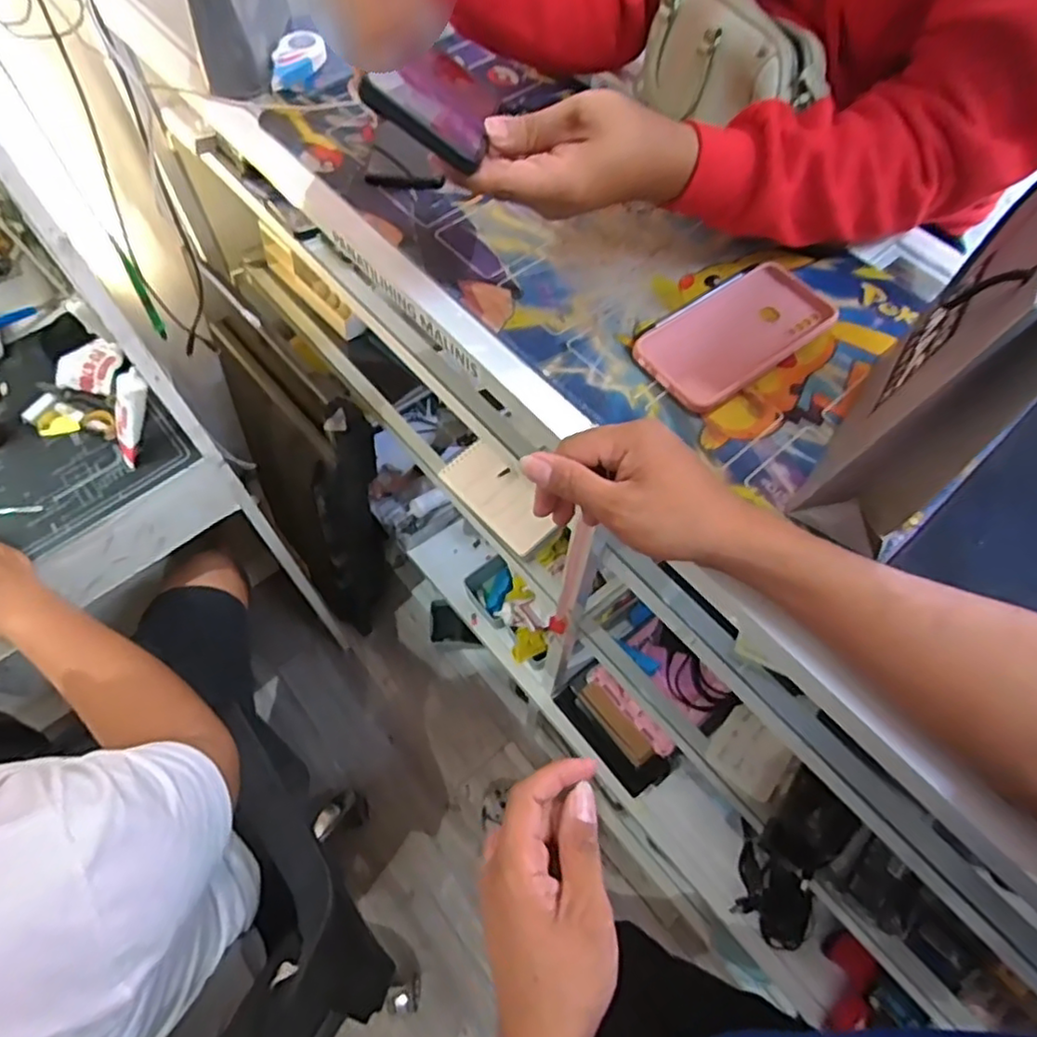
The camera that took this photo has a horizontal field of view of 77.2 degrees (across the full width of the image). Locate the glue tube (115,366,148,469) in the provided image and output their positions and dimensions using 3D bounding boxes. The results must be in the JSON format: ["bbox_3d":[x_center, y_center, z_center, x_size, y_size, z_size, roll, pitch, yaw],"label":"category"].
[{"bbox_3d":[-0.450,-0.118,0.752,0.026,0.133,0.025,41,37,18],"label":"glue tube"}]

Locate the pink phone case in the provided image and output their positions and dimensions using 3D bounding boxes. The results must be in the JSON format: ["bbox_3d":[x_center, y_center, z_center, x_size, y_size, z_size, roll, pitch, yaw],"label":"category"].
[{"bbox_3d":[0.173,-0.150,0.520,0.161,0.010,0.084,-34,68,-17],"label":"pink phone case"}]

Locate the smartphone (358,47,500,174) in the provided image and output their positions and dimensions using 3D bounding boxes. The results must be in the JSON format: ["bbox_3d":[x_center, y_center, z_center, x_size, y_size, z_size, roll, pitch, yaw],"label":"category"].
[{"bbox_3d":[-0.042,-0.280,0.434,0.073,0.016,0.162,31,41,-13],"label":"smartphone"}]

